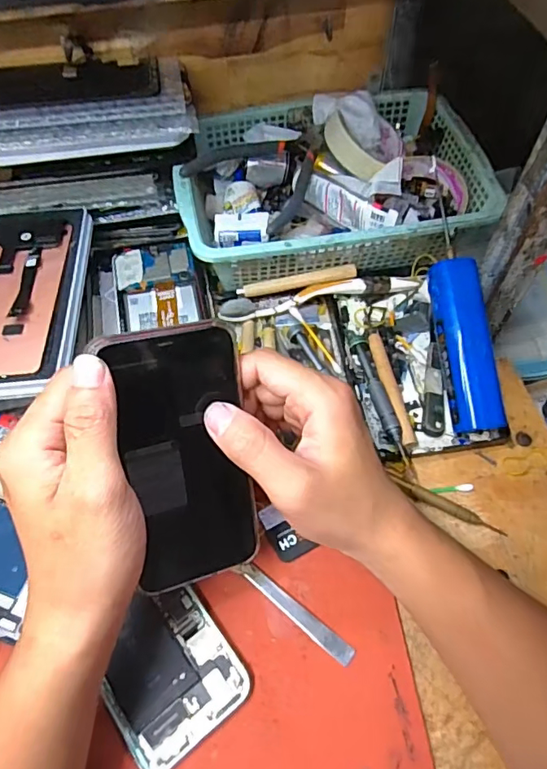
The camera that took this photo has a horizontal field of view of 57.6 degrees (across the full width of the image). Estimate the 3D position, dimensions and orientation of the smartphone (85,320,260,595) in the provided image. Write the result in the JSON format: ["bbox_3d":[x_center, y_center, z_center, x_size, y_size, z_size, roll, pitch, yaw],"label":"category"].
[{"bbox_3d":[-0.047,0.041,0.275,0.068,0.146,0.011,-15,18,-25],"label":"smartphone"}]

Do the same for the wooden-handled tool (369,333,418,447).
[{"bbox_3d":[0.095,0.003,0.400,0.013,0.013,0.101,-10,60,-4],"label":"wooden-handled tool"}]

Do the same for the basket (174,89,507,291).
[{"bbox_3d":[0.048,-0.183,0.460,0.264,0.063,0.185,-8,60,-3],"label":"basket"}]

